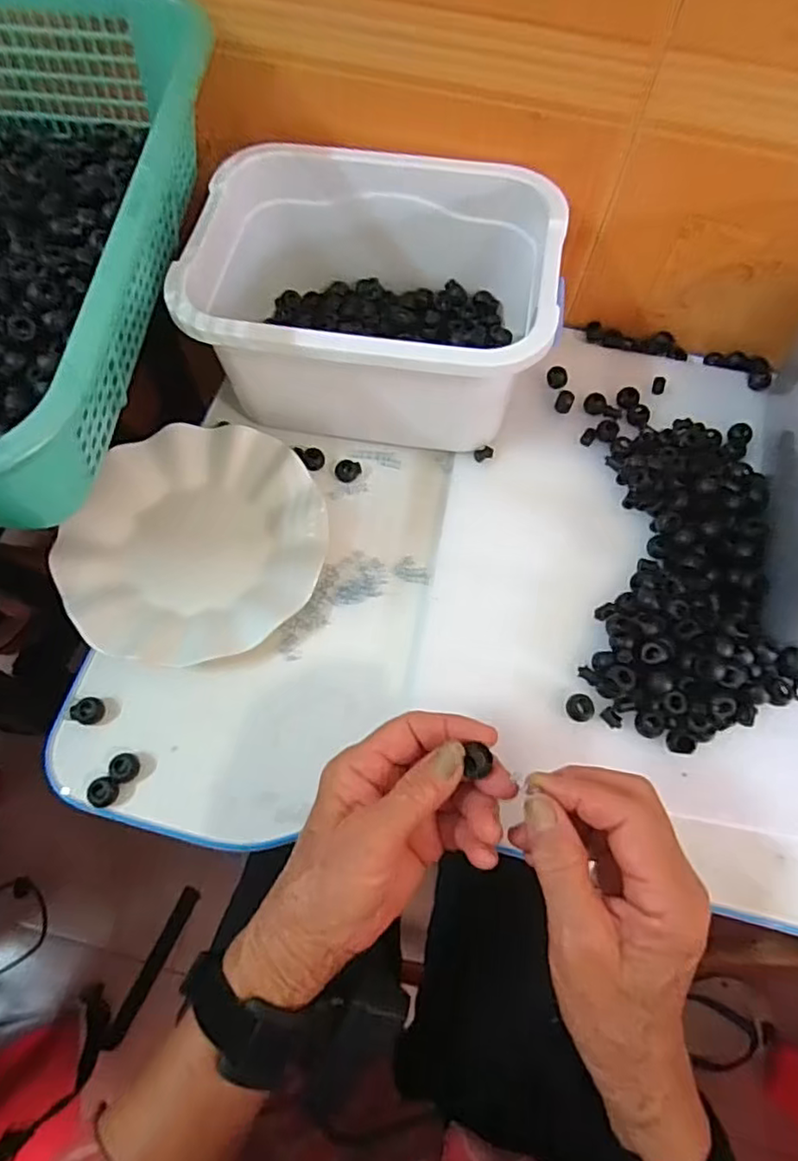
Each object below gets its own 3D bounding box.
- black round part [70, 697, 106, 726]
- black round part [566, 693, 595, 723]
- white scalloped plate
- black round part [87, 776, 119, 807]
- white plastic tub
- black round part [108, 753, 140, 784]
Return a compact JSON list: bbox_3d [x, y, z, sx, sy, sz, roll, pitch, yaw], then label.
[{"bbox_3d":[-0.199,0.084,0.394,0.019,0.014,0.014,-38,73,-17],"label":"black round part"},{"bbox_3d":[0.117,0.083,0.399,0.017,0.009,0.017,1,66,-2],"label":"black round part"},{"bbox_3d":[-0.143,-0.028,0.437,0.172,0.019,0.179,1,66,-2],"label":"white scalloped plate"},{"bbox_3d":[-0.180,0.129,0.377,0.016,0.013,0.018,38,70,13],"label":"black round part"},{"bbox_3d":[-0.020,-0.207,0.456,0.250,0.112,0.189,3,66,-1],"label":"white plastic tub"},{"bbox_3d":[-0.170,0.116,0.382,0.015,0.012,0.016,1,66,-2],"label":"black round part"}]

